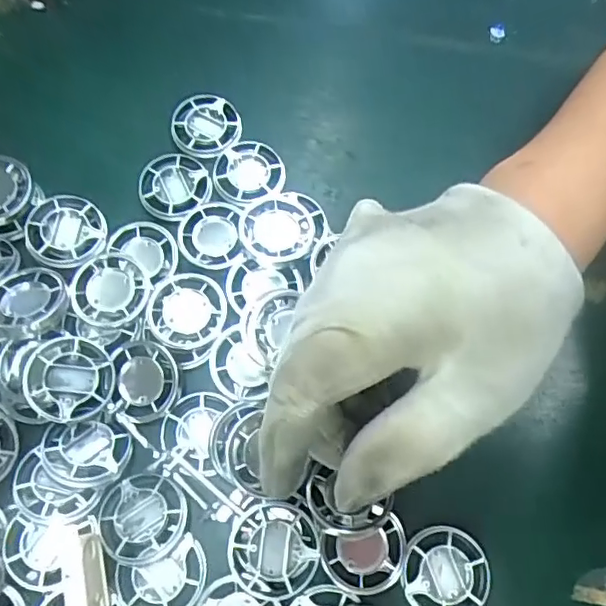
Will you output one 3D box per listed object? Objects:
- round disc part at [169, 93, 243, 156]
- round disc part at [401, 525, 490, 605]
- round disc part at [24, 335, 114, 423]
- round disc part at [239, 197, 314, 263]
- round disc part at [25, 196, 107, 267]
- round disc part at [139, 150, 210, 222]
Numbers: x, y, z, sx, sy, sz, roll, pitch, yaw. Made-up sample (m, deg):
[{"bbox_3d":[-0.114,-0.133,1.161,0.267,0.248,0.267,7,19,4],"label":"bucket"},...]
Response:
[{"bbox_3d":[-0.055,-0.099,0.330,0.039,0.007,0.036,0,70,-1],"label":"round disc part"},{"bbox_3d":[0.063,0.120,0.263,0.038,0.006,0.038,0,70,-1],"label":"round disc part"},{"bbox_3d":[-0.108,0.035,0.273,0.037,0.009,0.037,6,80,-18],"label":"round disc part"},{"bbox_3d":[-0.014,-0.037,0.307,0.037,0.011,0.036,0,70,-1],"label":"round disc part"},{"bbox_3d":[-0.120,-0.037,0.301,0.039,0.005,0.039,0,70,-1],"label":"round disc part"},{"bbox_3d":[-0.069,-0.063,0.321,0.038,0.004,0.039,-1,71,2],"label":"round disc part"}]

